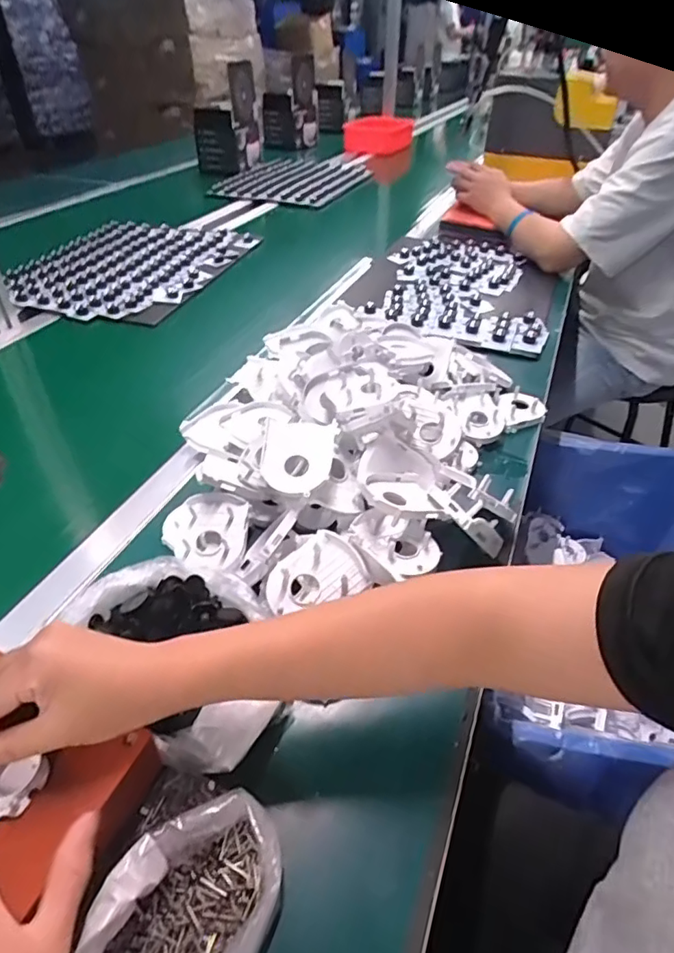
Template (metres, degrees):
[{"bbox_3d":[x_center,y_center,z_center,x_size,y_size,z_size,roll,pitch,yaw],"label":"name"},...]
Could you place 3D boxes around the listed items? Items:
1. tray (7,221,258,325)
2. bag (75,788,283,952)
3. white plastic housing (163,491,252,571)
[{"bbox_3d":[-0.408,-0.423,1.084,0.348,0.036,0.467,14,42,14],"label":"tray"},{"bbox_3d":[-0.082,0.237,0.296,0.083,0.033,0.119,21,44,19],"label":"bag"},{"bbox_3d":[-0.129,0.053,0.514,0.081,0.032,0.074,3,41,-1],"label":"white plastic housing"}]

